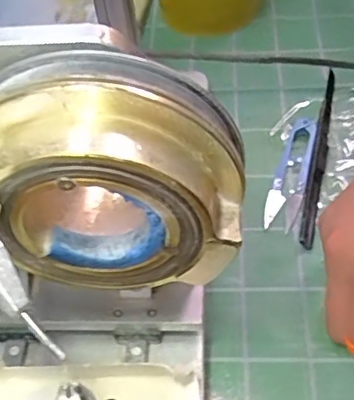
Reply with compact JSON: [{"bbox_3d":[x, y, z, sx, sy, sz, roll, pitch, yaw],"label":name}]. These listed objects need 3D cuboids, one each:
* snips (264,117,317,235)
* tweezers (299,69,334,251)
[{"bbox_3d":[0.087,-0.023,0.436,0.023,0.006,0.104,13,55,16],"label":"snips"},{"bbox_3d":[0.108,-0.037,0.441,0.011,0.008,0.168,9,54,13],"label":"tweezers"}]

